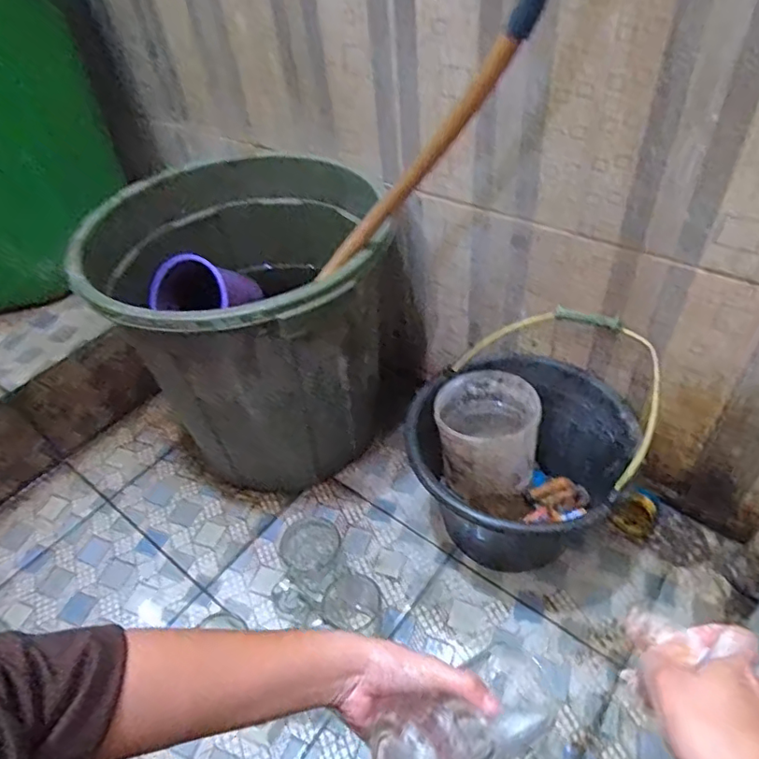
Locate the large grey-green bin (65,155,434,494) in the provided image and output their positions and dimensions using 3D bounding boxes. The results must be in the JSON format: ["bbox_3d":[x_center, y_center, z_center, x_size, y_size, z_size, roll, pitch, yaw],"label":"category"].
[{"bbox_3d":[-0.187,-0.078,0.851,0.360,0.405,0.440,-27,48,-19],"label":"large grey-green bin"}]

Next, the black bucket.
[{"bbox_3d":[0.185,0.097,0.727,0.264,0.280,0.263,-4,45,4],"label":"black bucket"}]

